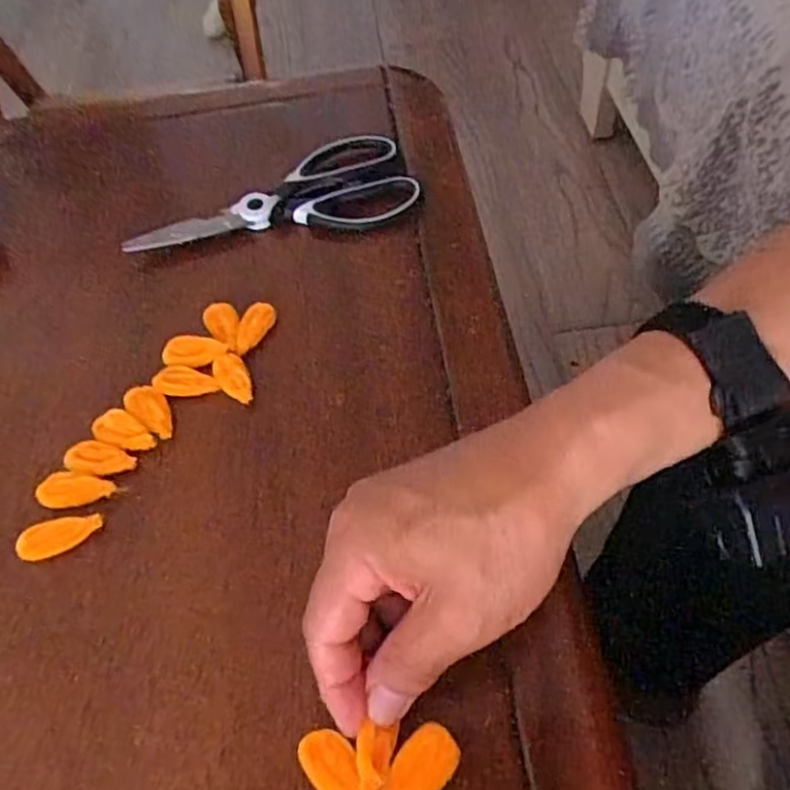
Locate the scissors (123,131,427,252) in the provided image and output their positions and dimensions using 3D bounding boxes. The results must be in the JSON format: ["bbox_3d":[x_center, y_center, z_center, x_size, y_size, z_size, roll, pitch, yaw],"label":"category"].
[{"bbox_3d":[-0.085,-0.138,0.471,0.195,0.022,0.075,-10,55,-2],"label":"scissors"}]

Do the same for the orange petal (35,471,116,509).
[{"bbox_3d":[-0.168,0.049,0.357,0.039,0.008,0.018,-5,55,1],"label":"orange petal"}]

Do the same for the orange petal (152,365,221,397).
[{"bbox_3d":[-0.122,-0.009,0.394,0.038,0.004,0.020,3,56,7],"label":"orange petal"}]

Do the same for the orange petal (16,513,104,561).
[{"bbox_3d":[-0.171,0.072,0.346,0.042,0.006,0.019,-14,56,-5],"label":"orange petal"}]

